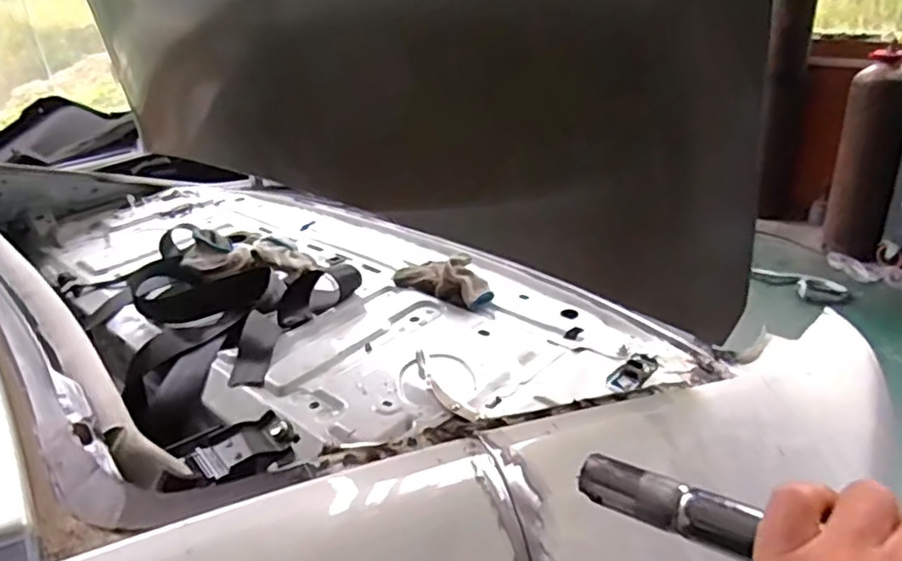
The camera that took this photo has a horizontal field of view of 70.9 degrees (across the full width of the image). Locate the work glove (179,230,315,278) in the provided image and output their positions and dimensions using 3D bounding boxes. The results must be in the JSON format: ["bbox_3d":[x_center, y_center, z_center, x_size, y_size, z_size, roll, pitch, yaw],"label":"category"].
[{"bbox_3d":[-0.317,-0.041,0.995,0.188,0.060,0.120,-16,29,-19],"label":"work glove"}]

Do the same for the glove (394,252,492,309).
[{"bbox_3d":[-0.014,-0.013,0.889,0.079,0.054,0.173,-27,34,-35],"label":"glove"}]

